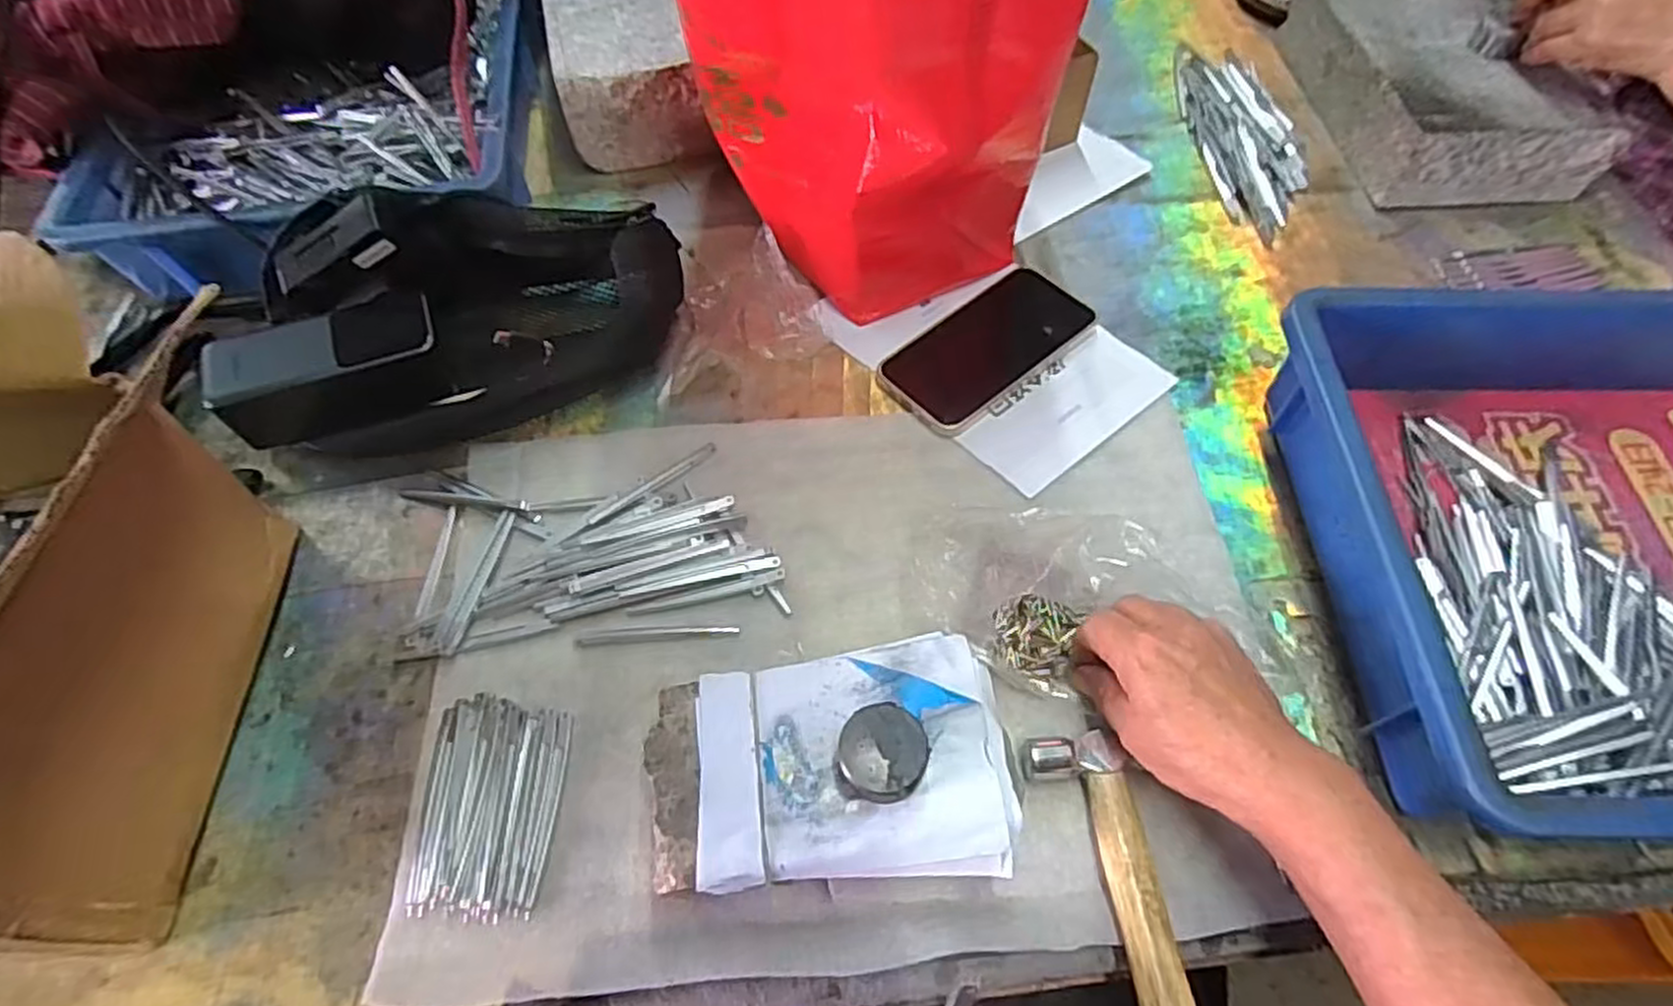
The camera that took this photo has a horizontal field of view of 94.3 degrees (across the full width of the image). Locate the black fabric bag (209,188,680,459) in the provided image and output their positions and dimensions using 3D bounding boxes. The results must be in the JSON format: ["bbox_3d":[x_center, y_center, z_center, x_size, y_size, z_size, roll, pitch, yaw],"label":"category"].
[{"bbox_3d":[-0.246,-0.126,0.507,0.284,0.094,0.140,-13,61,-7],"label":"black fabric bag"}]

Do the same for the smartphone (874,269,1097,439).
[{"bbox_3d":[0.099,-0.106,0.518,0.145,0.013,0.072,-38,66,-19],"label":"smartphone"}]

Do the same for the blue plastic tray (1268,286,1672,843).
[{"bbox_3d":[0.473,0.017,0.406,0.427,0.081,0.299,-1,60,1],"label":"blue plastic tray"}]

